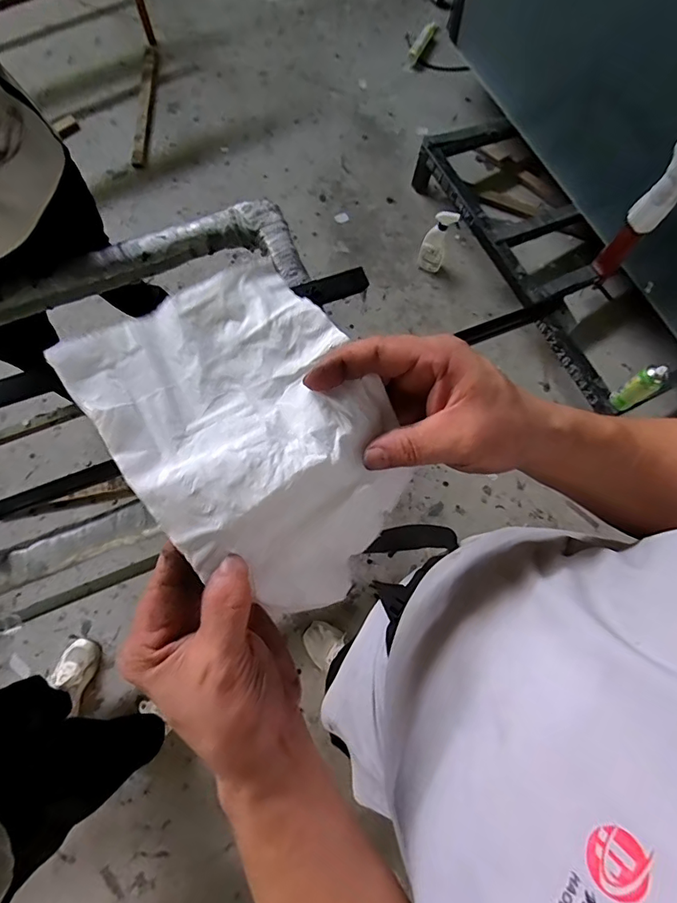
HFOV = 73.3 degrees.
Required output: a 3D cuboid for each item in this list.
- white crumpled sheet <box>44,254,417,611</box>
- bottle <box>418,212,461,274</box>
[{"bbox_3d":[-0.045,-0.008,0.297,0.144,0.121,0.194,-37,77,-9],"label":"white crumpled sheet"},{"bbox_3d":[0.348,-0.746,1.606,0.117,0.256,0.082,26,75,6],"label":"bottle"}]

